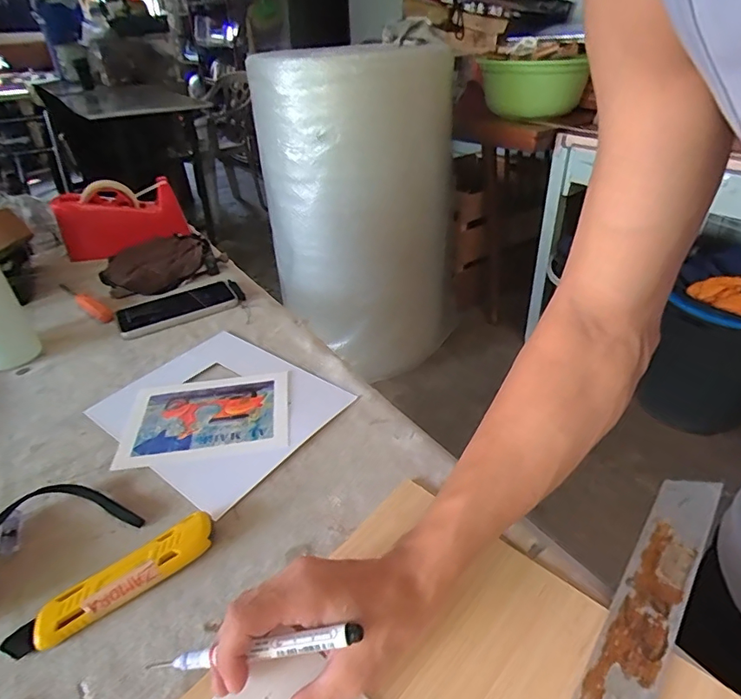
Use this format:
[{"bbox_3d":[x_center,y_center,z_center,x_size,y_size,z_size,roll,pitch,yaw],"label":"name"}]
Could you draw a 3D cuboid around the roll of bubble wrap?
[{"bbox_3d":[-0.021,-0.414,1.608,0.579,0.985,0.492,1,34,4],"label":"roll of bubble wrap"}]

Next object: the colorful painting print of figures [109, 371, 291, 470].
[{"bbox_3d":[-0.170,0.068,0.512,0.166,0.006,0.117,-8,35,-5],"label":"colorful painting print of figures"}]

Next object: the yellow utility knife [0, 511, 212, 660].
[{"bbox_3d":[-0.186,0.171,0.358,0.144,0.018,0.029,-25,40,-27],"label":"yellow utility knife"}]

